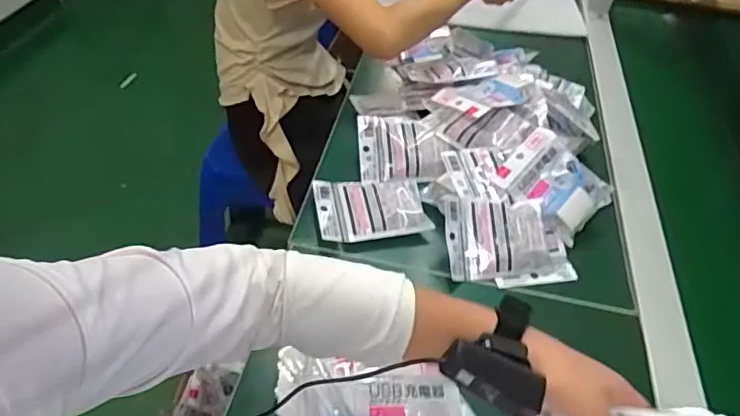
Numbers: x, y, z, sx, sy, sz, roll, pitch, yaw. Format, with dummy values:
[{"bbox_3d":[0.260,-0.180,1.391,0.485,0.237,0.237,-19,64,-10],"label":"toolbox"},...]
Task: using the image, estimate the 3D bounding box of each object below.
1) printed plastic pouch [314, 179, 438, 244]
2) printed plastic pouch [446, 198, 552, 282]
[{"bbox_3d":[0.001,-0.005,0.694,0.129,0.026,0.091,-6,46,-13],"label":"printed plastic pouch"},{"bbox_3d":[0.148,0.035,0.665,0.119,0.019,0.093,-2,75,-8],"label":"printed plastic pouch"}]

